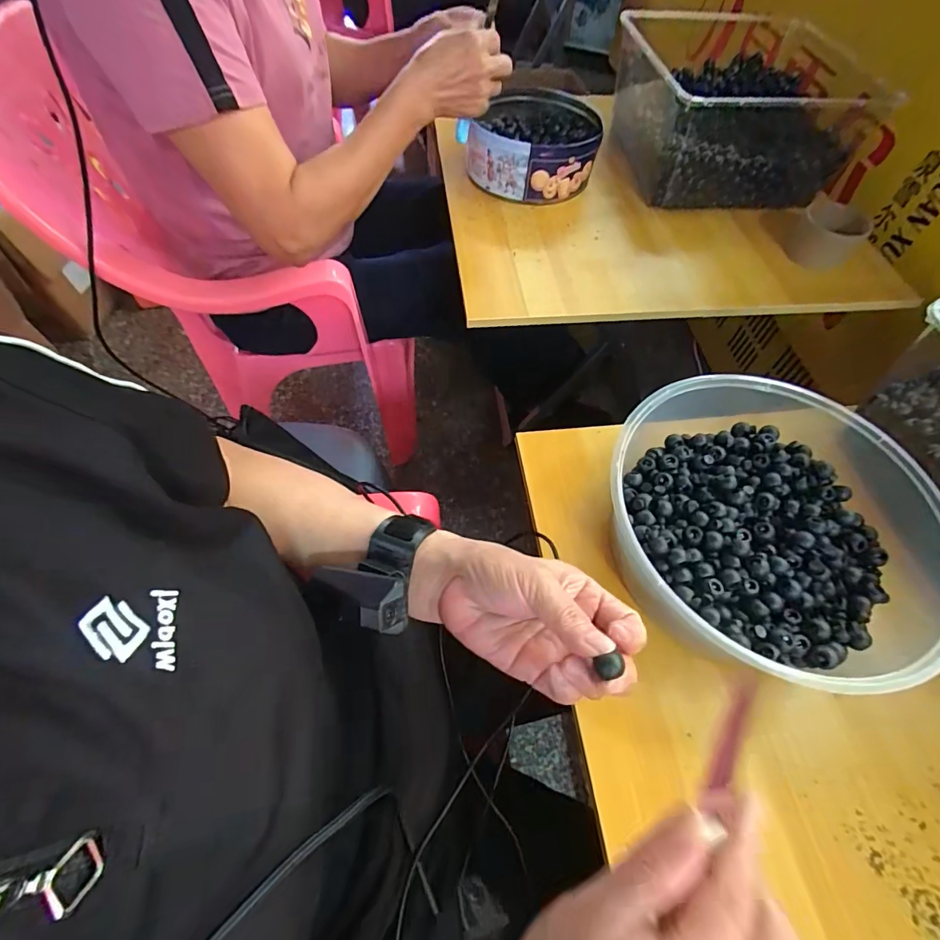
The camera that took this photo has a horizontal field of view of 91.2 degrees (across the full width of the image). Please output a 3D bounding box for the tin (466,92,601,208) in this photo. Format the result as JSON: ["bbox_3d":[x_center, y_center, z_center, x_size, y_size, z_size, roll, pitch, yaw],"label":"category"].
[{"bbox_3d":[0.096,-0.471,0.672,0.173,0.076,0.182,1,59,-2],"label":"tin"}]

